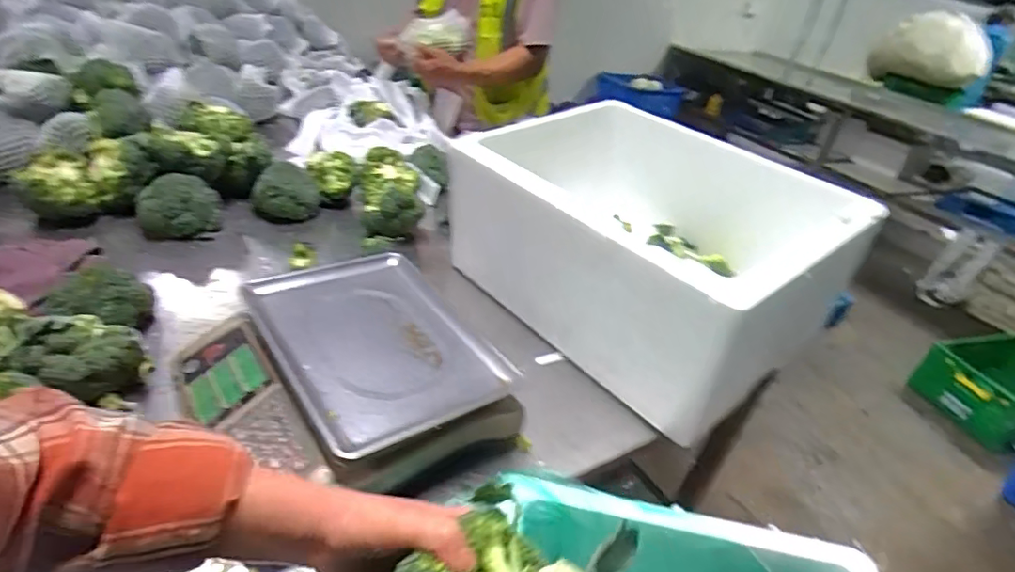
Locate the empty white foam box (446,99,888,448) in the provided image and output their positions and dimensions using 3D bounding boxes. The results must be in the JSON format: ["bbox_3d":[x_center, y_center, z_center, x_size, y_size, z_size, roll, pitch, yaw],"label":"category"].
[{"bbox_3d":[0.241,-0.070,0.970,0.452,0.306,0.573,-18,42,-37],"label":"empty white foam box"}]

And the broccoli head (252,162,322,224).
[{"bbox_3d":[-0.454,-0.191,1.136,0.129,0.104,0.093,-6,36,-25],"label":"broccoli head"}]

